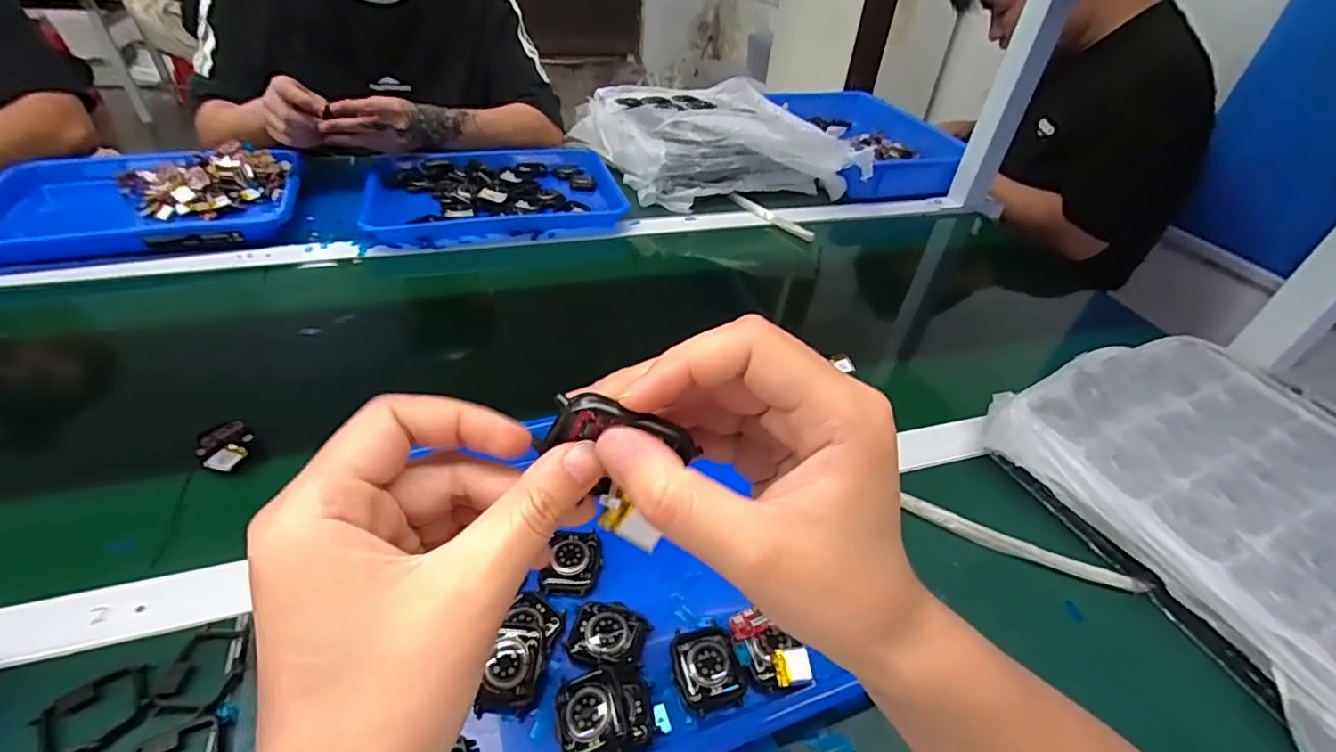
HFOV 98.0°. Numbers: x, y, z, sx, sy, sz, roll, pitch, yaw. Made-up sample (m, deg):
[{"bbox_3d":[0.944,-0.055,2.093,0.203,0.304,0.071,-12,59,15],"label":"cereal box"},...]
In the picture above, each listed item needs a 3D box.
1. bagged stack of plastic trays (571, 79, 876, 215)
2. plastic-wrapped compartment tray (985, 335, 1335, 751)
[{"bbox_3d":[0.059,-0.348,0.865,0.312,0.098,0.358,-12,44,-20],"label":"bagged stack of plastic trays"},{"bbox_3d":[0.435,0.093,0.424,0.269,0.063,0.304,-14,45,-22],"label":"plastic-wrapped compartment tray"}]

